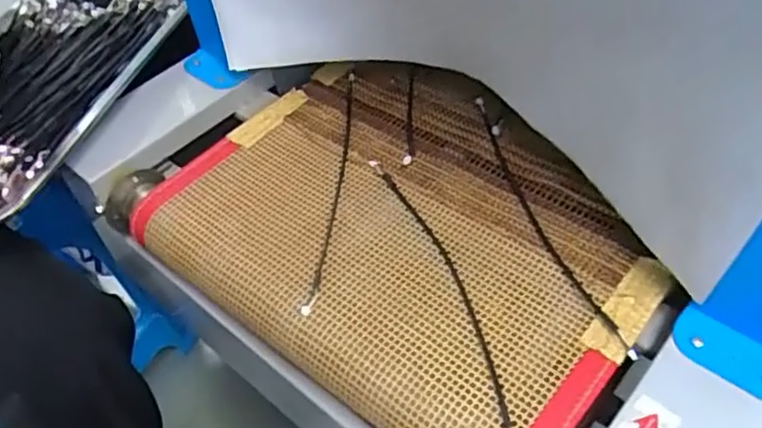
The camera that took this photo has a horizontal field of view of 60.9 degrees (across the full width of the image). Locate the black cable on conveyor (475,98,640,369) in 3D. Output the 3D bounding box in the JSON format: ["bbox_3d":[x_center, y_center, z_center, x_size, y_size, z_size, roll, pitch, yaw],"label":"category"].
[{"bbox_3d":[0.123,-0.004,0.511,0.015,0.012,0.278,-16,52,-5],"label":"black cable on conveyor"}]

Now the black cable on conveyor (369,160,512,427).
[{"bbox_3d":[0.049,0.050,0.476,0.026,0.012,0.276,-19,52,-7],"label":"black cable on conveyor"}]

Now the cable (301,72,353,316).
[{"bbox_3d":[-0.039,-0.031,0.555,0.012,0.018,0.271,0,52,8],"label":"cable"}]

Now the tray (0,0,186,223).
[{"bbox_3d":[-0.378,-0.125,0.676,0.298,0.044,0.397,0,48,18],"label":"tray"}]

